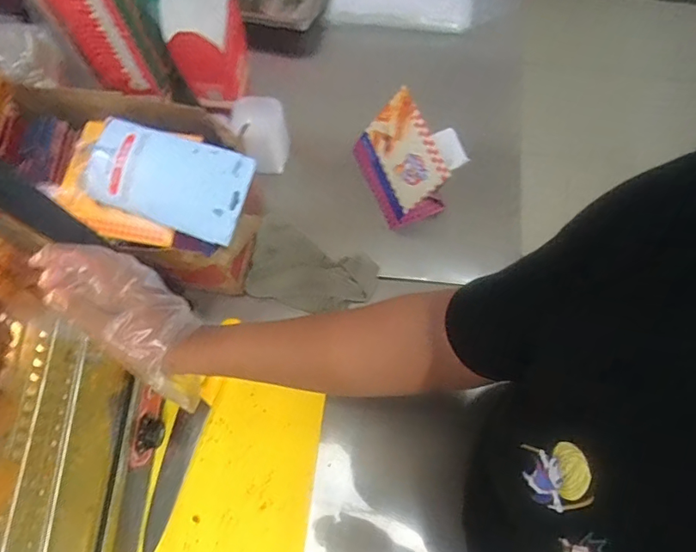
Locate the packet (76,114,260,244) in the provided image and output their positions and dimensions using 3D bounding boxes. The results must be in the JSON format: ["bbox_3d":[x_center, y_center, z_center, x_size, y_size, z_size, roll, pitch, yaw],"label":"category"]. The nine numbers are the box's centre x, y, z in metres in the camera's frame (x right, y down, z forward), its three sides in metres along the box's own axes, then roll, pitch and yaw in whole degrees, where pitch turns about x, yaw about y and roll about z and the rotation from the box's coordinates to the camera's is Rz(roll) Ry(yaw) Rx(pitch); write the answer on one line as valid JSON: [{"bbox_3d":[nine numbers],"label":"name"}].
[{"bbox_3d":[-0.228,-0.123,0.609,0.208,0.011,0.110,19,90,6],"label":"packet"}]

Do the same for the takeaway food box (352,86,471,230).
[{"bbox_3d":[0.086,-0.195,0.805,0.098,0.175,0.174,-26,74,-7],"label":"takeaway food box"}]

